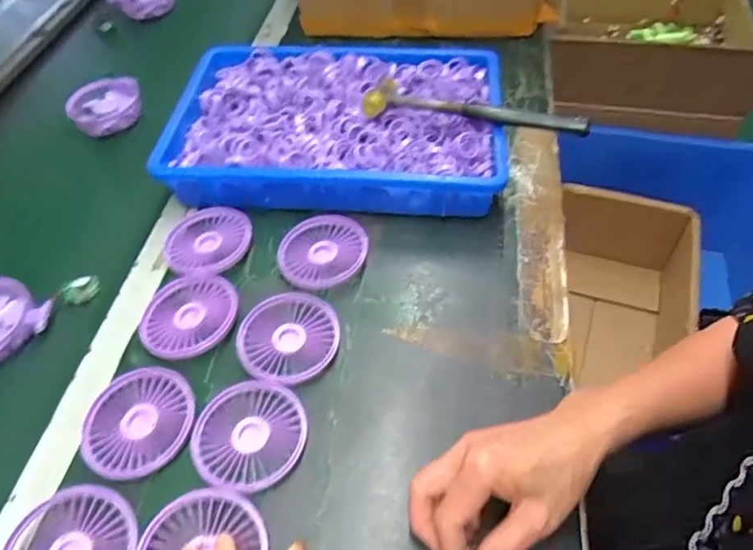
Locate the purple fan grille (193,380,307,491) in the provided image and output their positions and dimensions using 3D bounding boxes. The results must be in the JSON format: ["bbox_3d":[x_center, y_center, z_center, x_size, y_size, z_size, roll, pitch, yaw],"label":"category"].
[{"bbox_3d":[-0.101,0.128,0.435,0.085,0.014,0.084,-2,52,3],"label":"purple fan grille"}]

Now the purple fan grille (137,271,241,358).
[{"bbox_3d":[-0.172,0.036,0.501,0.085,0.015,0.089,-2,52,3],"label":"purple fan grille"}]

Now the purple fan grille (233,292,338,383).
[{"bbox_3d":[-0.077,0.057,0.489,0.085,0.016,0.090,-2,52,3],"label":"purple fan grille"}]

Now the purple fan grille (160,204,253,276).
[{"bbox_3d":[-0.171,-0.033,0.558,0.083,0.018,0.086,-2,52,3],"label":"purple fan grille"}]

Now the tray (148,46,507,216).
[{"bbox_3d":[-0.048,-0.174,0.639,0.378,0.071,0.250,0,52,4],"label":"tray"}]

